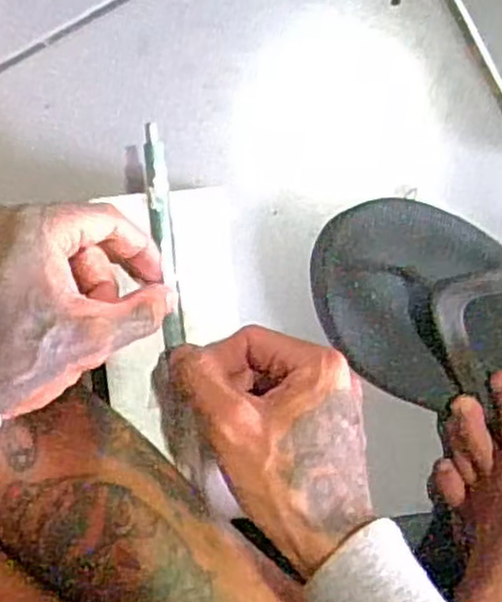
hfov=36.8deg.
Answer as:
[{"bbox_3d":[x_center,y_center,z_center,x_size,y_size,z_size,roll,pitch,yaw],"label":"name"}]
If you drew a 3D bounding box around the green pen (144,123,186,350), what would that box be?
[{"bbox_3d":[-0.046,-0.033,0.395,0.012,0.007,0.116,-7,97,-6],"label":"green pen"}]

